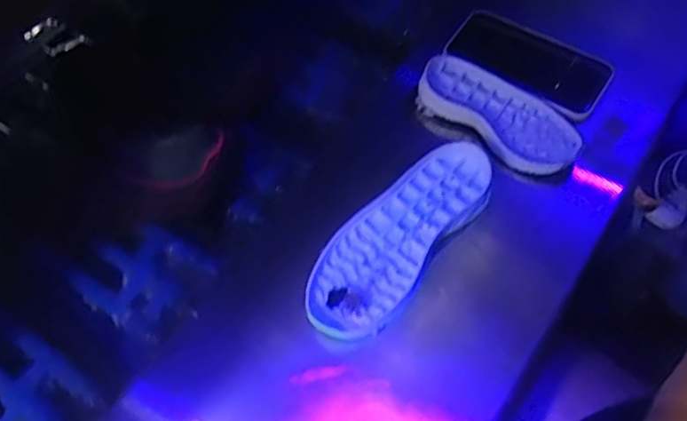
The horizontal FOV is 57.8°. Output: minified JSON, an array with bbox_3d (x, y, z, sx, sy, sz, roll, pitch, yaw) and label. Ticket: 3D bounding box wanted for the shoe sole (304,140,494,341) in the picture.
[{"bbox_3d":[0.046,0.016,0.508,0.078,0.026,0.200,37,75,15],"label":"shoe sole"}]

